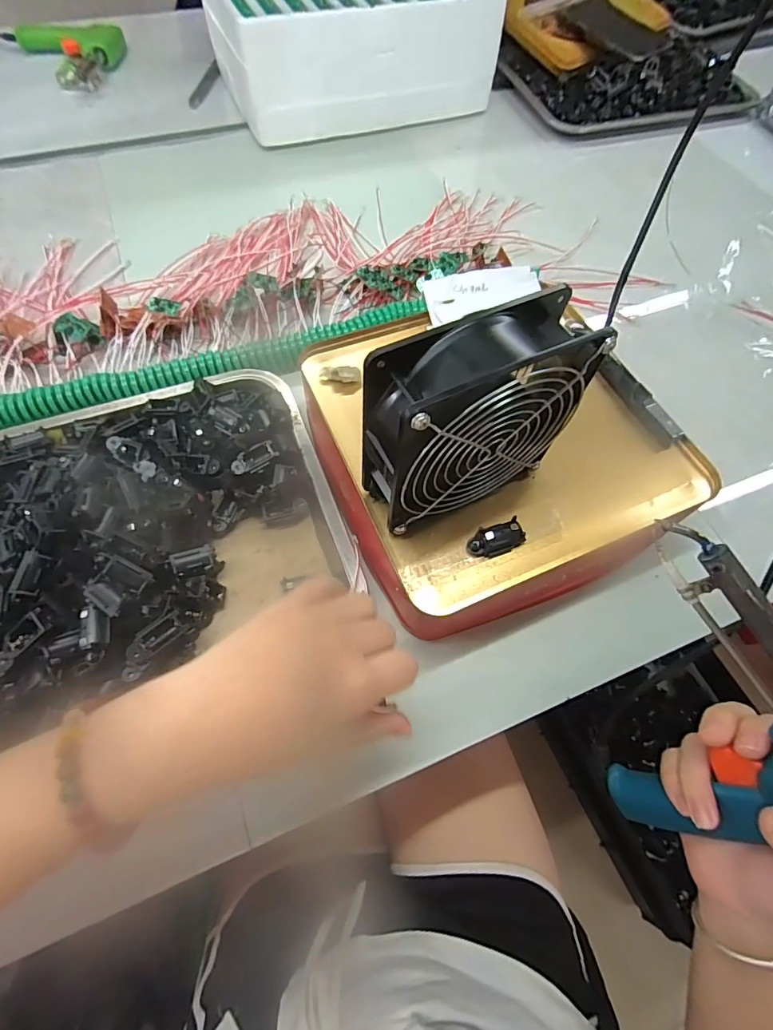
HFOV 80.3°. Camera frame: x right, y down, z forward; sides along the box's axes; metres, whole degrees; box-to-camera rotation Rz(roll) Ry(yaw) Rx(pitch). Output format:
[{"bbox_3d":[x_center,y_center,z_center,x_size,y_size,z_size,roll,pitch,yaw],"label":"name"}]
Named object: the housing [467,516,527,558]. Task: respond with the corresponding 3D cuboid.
[{"bbox_3d":[0.070,0.015,0.289,0.036,0.014,0.016,-17,66,-11],"label":"housing"}]

